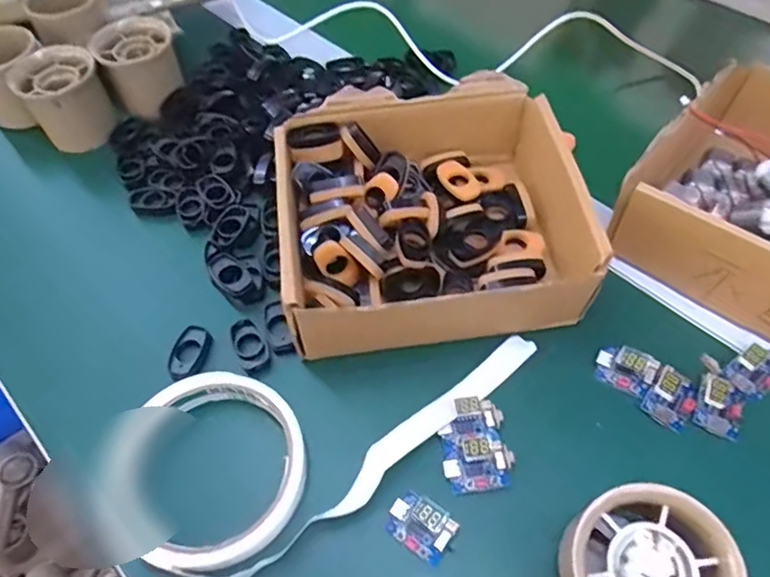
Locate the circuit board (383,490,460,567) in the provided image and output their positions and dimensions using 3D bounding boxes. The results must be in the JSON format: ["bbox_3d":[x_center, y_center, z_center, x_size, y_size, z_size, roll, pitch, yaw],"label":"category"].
[{"bbox_3d":[0.016,0.109,0.265,0.030,0.011,0.022,30,63,21],"label":"circuit board"}]

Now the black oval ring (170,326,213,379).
[{"bbox_3d":[-0.109,0.036,0.321,0.019,0.008,0.031,8,57,8],"label":"black oval ring"}]

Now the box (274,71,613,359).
[{"bbox_3d":[0.032,-0.048,0.334,0.178,0.050,0.152,-9,56,-3],"label":"box"}]

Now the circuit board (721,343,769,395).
[{"bbox_3d":[0.196,0.042,0.301,0.030,0.011,0.021,-33,61,-18],"label":"circuit board"}]

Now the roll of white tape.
[{"bbox_3d":[-0.086,0.085,0.278,0.090,0.017,0.092,-1,56,2],"label":"roll of white tape"}]

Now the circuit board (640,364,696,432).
[{"bbox_3d":[0.149,0.054,0.295,0.022,0.013,0.029,34,64,22],"label":"circuit board"}]

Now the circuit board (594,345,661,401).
[{"bbox_3d":[0.128,0.042,0.304,0.030,0.014,0.019,28,62,20],"label":"circuit board"}]

